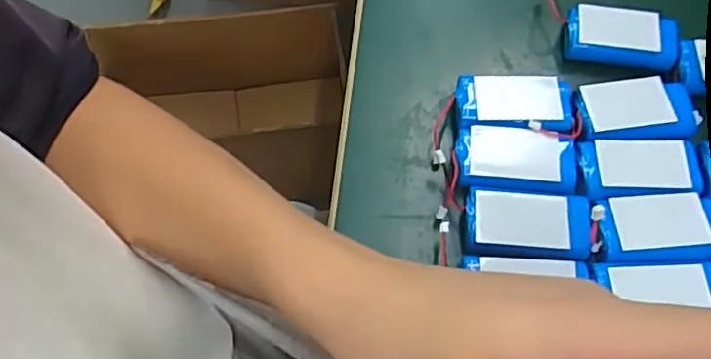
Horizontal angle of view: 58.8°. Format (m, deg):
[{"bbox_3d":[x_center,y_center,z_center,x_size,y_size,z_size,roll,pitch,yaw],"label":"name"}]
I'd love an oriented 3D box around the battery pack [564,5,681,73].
[{"bbox_3d":[0.168,-0.090,0.400,0.067,0.014,0.035,12,66,2],"label":"battery pack"}]

